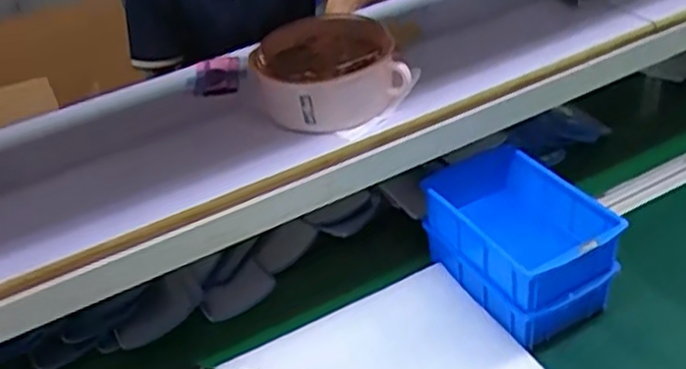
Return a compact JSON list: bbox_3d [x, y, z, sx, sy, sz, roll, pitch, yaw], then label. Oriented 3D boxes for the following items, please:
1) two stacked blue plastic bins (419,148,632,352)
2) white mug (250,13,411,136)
[{"bbox_3d":[0.195,0.065,0.809,0.137,0.117,0.205,-24,39,-21],"label":"two stacked blue plastic bins"},{"bbox_3d":[-0.017,-0.122,0.765,0.145,0.080,0.128,-19,38,-14],"label":"white mug"}]

